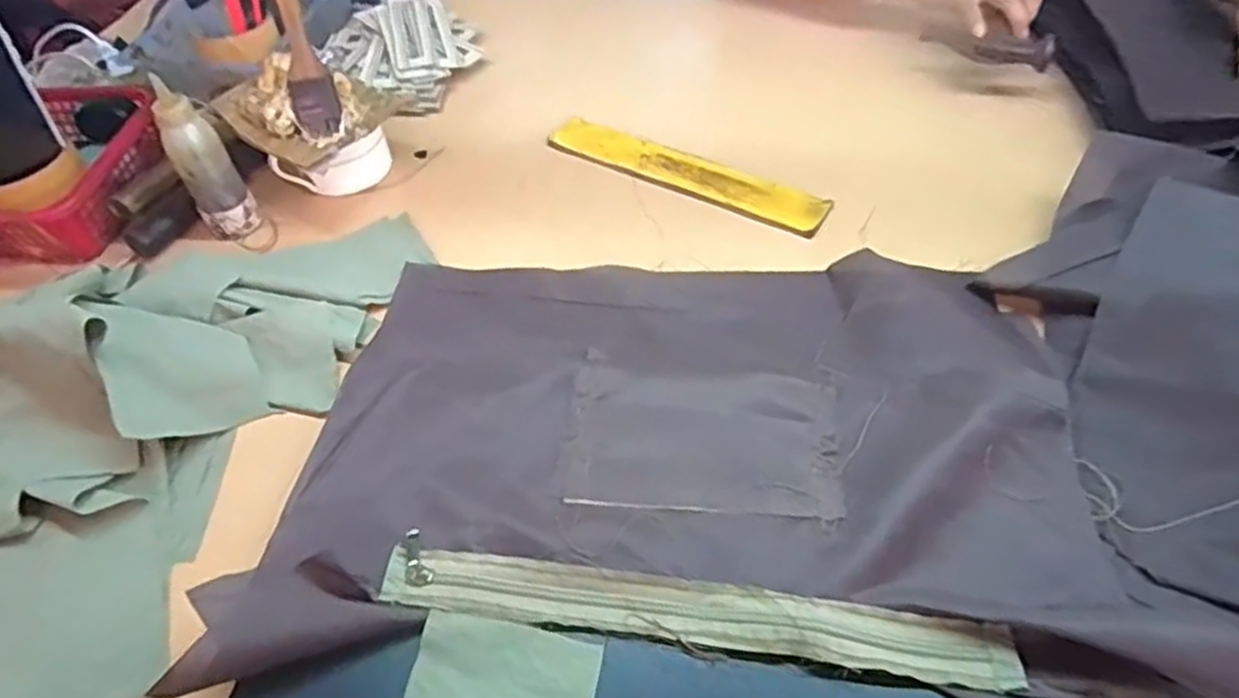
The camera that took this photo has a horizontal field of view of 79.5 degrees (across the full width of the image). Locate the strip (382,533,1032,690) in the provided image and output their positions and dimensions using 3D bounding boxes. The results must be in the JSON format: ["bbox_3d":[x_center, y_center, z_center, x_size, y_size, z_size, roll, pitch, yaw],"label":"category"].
[{"bbox_3d":[0.034,0.142,0.398,0.331,0.010,0.042,6,51,10],"label":"strip"}]

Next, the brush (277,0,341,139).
[{"bbox_3d":[-0.267,-0.260,0.607,0.036,0.170,0.017,-13,18,-5],"label":"brush"}]

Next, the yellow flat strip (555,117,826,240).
[{"bbox_3d":[0.059,-0.164,0.685,0.273,0.004,0.050,24,56,23],"label":"yellow flat strip"}]

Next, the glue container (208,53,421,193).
[{"bbox_3d":[-0.267,-0.201,0.672,0.123,0.109,0.117,27,57,24],"label":"glue container"}]

